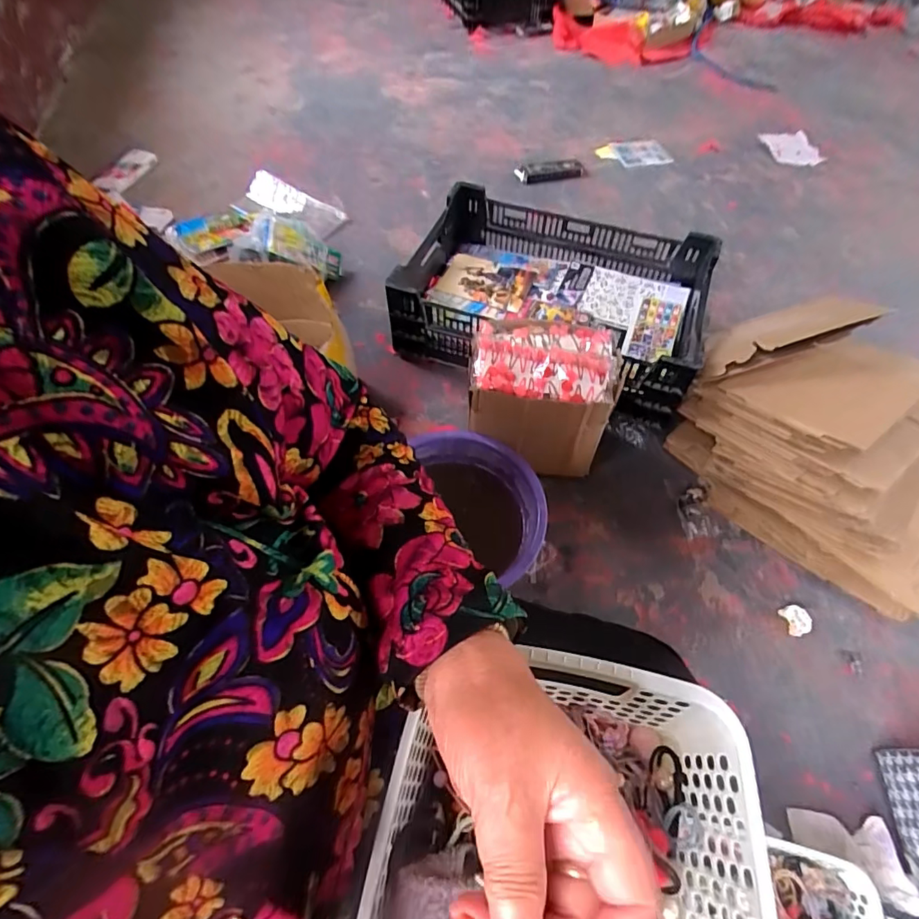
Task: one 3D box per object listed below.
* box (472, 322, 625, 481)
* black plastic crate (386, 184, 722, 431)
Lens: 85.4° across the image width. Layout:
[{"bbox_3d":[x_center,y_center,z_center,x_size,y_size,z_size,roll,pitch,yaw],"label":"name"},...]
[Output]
[{"bbox_3d":[0.137,-0.117,0.874,0.235,0.206,0.168,9,58,5],"label":"box"},{"bbox_3d":[0.201,-0.349,1.074,0.612,0.215,0.413,21,60,12],"label":"black plastic crate"}]

